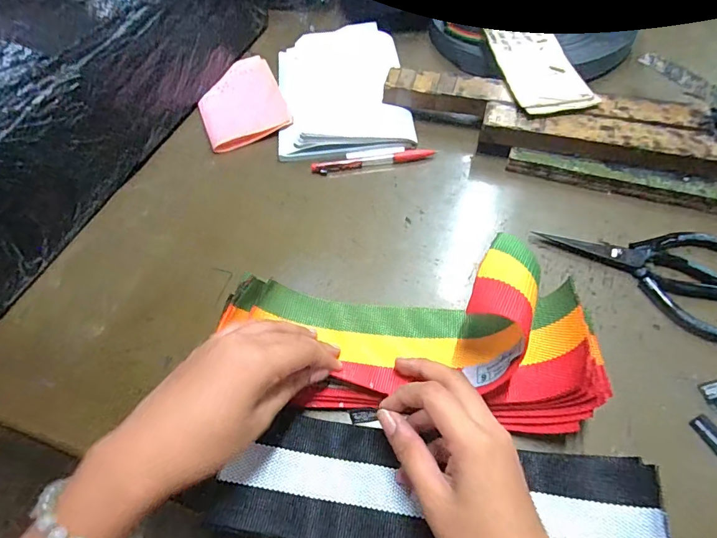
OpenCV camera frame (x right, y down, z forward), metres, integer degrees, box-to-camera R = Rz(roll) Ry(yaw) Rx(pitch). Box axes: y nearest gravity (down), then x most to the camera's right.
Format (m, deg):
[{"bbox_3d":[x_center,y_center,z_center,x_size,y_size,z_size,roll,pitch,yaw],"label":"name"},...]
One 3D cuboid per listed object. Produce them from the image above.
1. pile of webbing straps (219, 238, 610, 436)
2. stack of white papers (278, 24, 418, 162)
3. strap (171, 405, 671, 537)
[{"bbox_3d":[0.041,0.045,0.315,0.250,0.084,0.113,3,58,14],"label":"pile of webbing straps"},{"bbox_3d":[-0.021,-0.230,0.528,0.152,0.020,0.236,-5,58,-1],"label":"stack of white papers"},{"bbox_3d":[0.042,0.153,0.285,0.285,0.044,0.082,4,58,7],"label":"strap"}]

